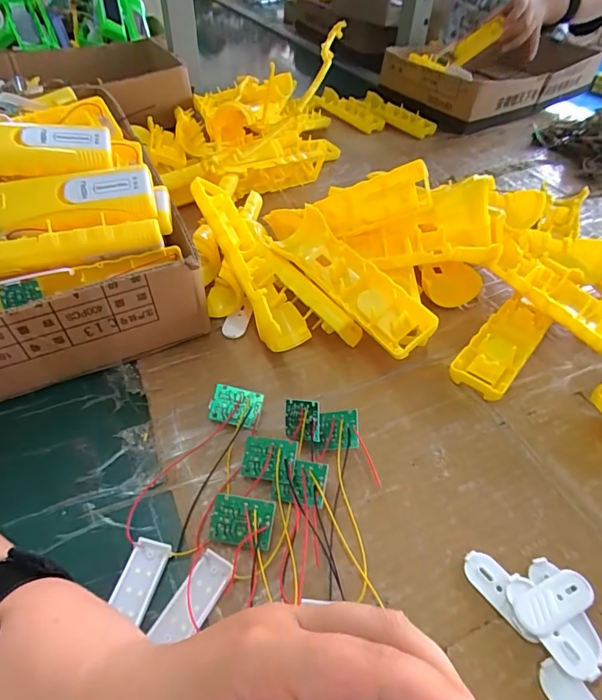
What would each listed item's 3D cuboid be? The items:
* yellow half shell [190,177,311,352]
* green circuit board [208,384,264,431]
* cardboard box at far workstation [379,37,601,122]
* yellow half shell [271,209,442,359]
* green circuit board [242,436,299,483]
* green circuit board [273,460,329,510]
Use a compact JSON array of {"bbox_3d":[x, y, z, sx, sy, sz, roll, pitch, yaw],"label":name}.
[{"bbox_3d":[-0.045,-0.076,0.368,0.045,0.042,0.163,-23,76,-22],"label":"yellow half shell"},{"bbox_3d":[-0.046,0.041,0.312,0.035,0.004,0.027,13,76,-10],"label":"green circuit board"},{"bbox_3d":[0.344,-0.495,0.811,0.378,0.083,0.199,-24,52,-25],"label":"cardboard box at far workstation"},{"bbox_3d":[0.035,-0.060,0.356,0.043,0.032,0.163,-24,52,-25],"label":"yellow half shell"},{"bbox_3d":[-0.021,0.069,0.282,0.033,0.004,0.025,2,73,17],"label":"green circuit board"},{"bbox_3d":[-0.001,0.082,0.272,0.033,0.004,0.026,-1,69,26],"label":"green circuit board"}]

